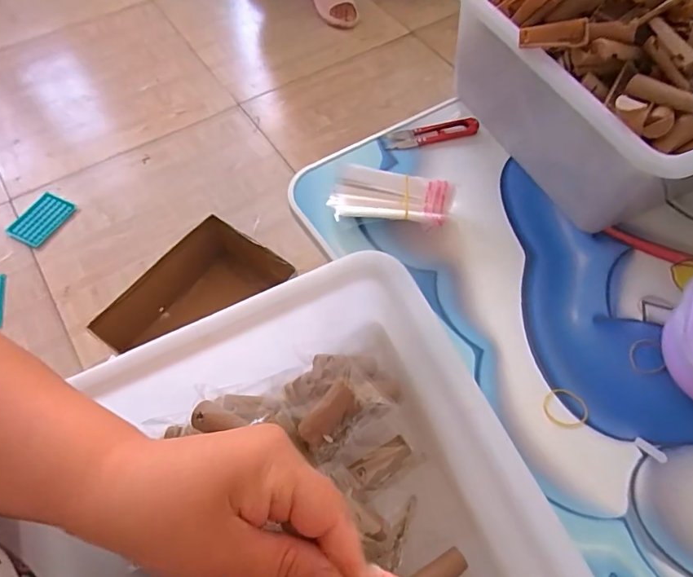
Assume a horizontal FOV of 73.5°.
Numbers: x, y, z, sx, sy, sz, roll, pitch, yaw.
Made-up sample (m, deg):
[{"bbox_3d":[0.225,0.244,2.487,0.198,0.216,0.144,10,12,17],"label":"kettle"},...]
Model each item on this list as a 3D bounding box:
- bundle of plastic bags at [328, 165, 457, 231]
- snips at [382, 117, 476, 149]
[{"bbox_3d":[0.041,-0.079,0.426,0.111,0.025,0.055,13,61,6],"label":"bundle of plastic bags"},{"bbox_3d":[0.091,-0.162,0.487,0.101,0.008,0.026,-8,61,-6],"label":"snips"}]

